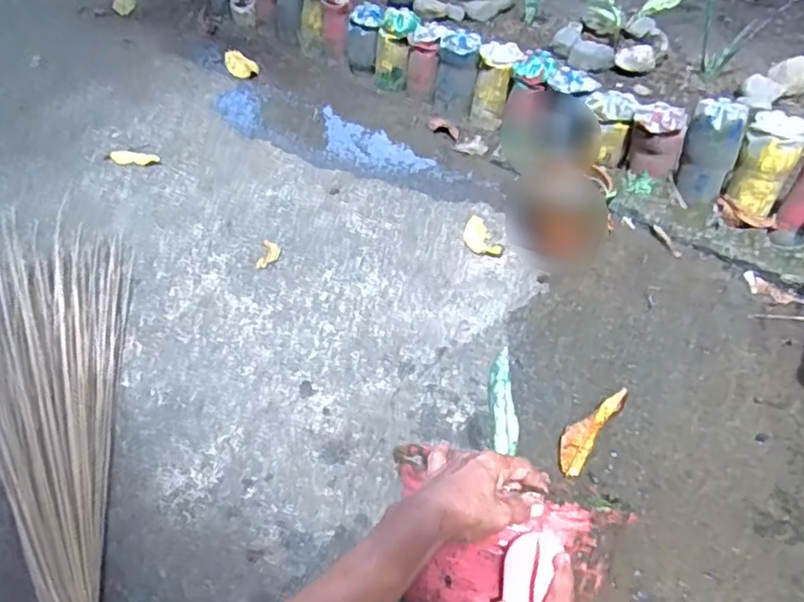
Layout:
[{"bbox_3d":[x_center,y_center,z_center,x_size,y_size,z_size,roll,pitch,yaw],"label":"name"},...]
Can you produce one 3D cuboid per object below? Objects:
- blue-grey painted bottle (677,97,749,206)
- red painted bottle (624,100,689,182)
[{"bbox_3d":[0.556,-0.266,1.118,0.090,0.154,0.099,10,49,9],"label":"blue-grey painted bottle"},{"bbox_3d":[0.475,-0.299,1.163,0.088,0.123,0.075,7,48,7],"label":"red painted bottle"}]

